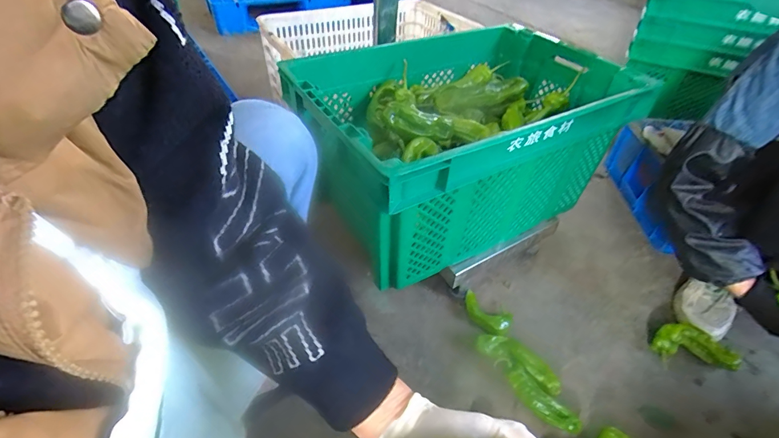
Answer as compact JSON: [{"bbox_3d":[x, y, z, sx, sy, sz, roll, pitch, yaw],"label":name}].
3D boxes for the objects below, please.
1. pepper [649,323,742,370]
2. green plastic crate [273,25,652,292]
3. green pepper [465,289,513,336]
[{"bbox_3d":[0.578,0.243,0.756,0.147,0.047,0.070,5,42,3],"label":"pepper"},{"bbox_3d":[0.141,-0.165,0.811,0.605,0.288,0.426,-20,46,-23],"label":"green plastic crate"},{"bbox_3d":[0.190,0.194,0.785,0.102,0.033,0.059,23,46,22],"label":"green pepper"}]

